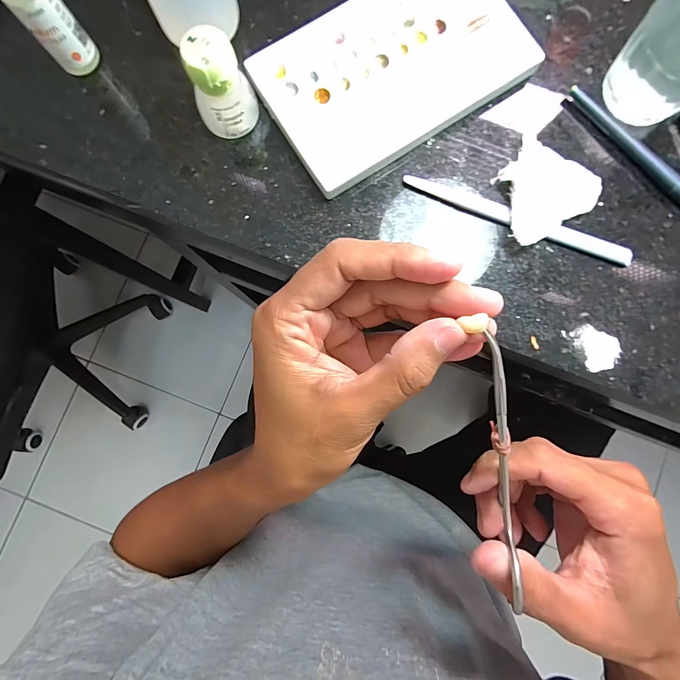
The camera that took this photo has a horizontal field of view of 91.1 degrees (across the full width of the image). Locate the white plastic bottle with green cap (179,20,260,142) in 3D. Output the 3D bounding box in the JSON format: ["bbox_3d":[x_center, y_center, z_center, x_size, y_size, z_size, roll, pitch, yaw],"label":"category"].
[{"bbox_3d":[-0.065,-0.138,0.182,0.032,0.043,0.027,-23,86,-2],"label":"white plastic bottle with green cap"}]

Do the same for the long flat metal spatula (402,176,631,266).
[{"bbox_3d":[0.105,-0.072,0.198,0.139,0.005,0.011,21,86,1],"label":"long flat metal spatula"}]

